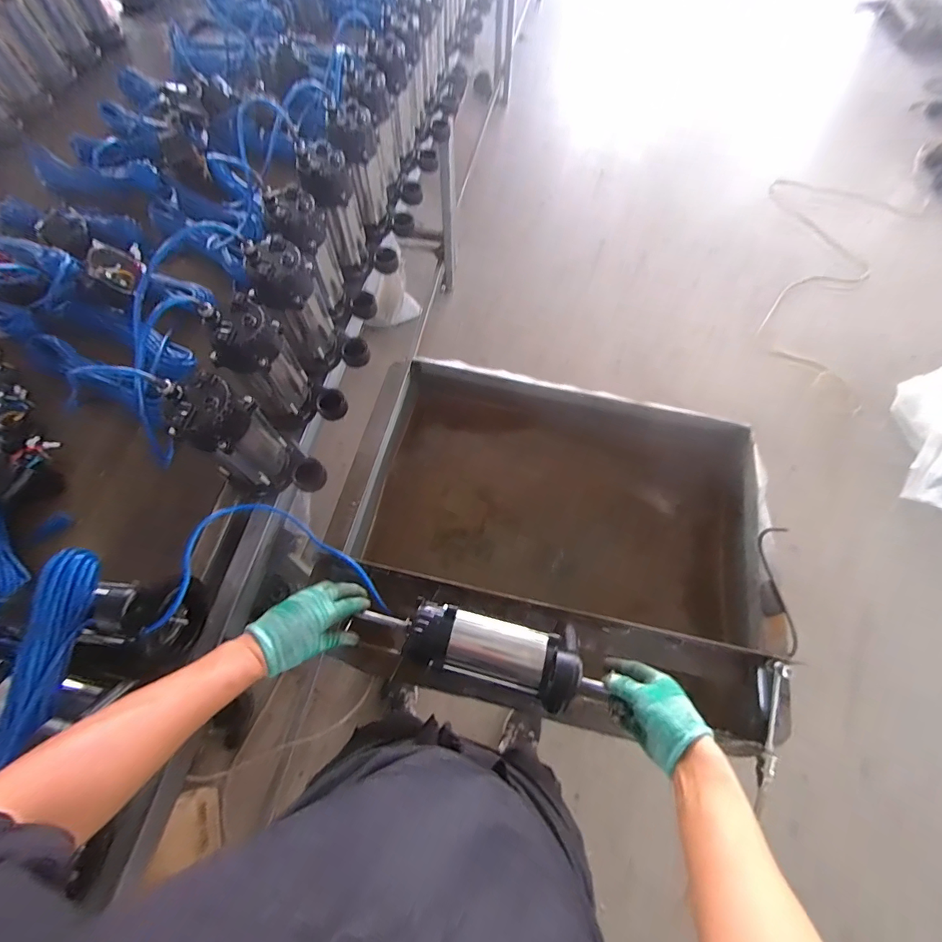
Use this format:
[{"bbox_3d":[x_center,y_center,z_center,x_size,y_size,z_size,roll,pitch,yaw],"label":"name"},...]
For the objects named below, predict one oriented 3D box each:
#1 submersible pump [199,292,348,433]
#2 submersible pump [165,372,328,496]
[{"bbox_3d":[-0.323,-0.159,0.706,0.124,0.234,0.128,39,72,15],"label":"submersible pump"},{"bbox_3d":[-0.348,-0.046,0.655,0.165,0.234,0.105,-3,67,-1],"label":"submersible pump"}]

